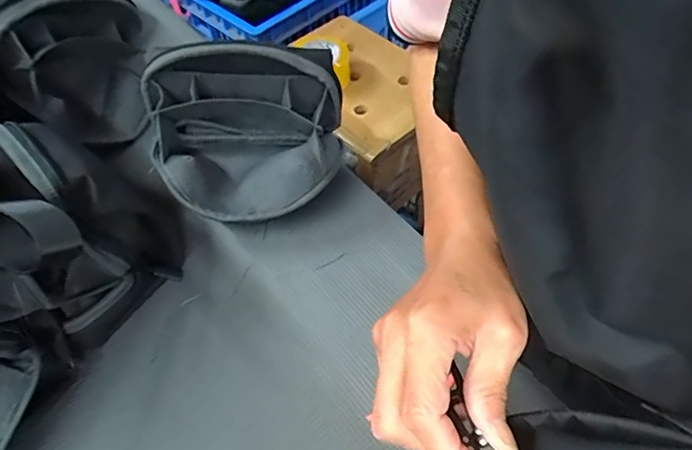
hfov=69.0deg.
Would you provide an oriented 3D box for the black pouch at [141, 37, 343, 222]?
[{"bbox_3d":[-0.086,-0.073,0.436,0.164,0.123,0.115,-4,54,2],"label":"black pouch"}]

